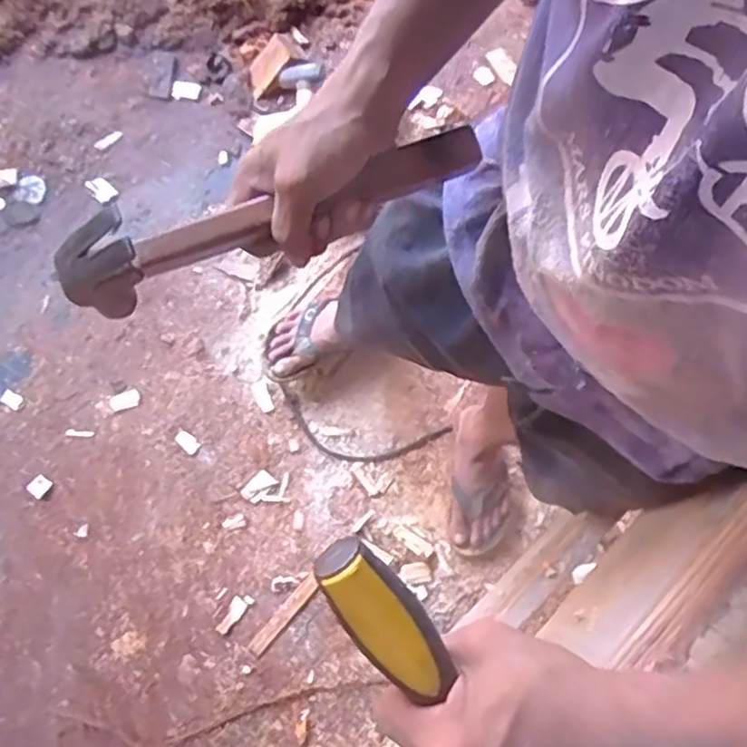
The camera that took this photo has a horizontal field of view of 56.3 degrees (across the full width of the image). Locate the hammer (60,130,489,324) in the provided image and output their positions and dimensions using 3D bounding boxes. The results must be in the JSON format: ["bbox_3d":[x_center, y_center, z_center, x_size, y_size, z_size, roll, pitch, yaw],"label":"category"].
[{"bbox_3d":[-0.059,-0.100,0.444,0.273,0.119,0.026,-22,76,-10],"label":"hammer"}]

